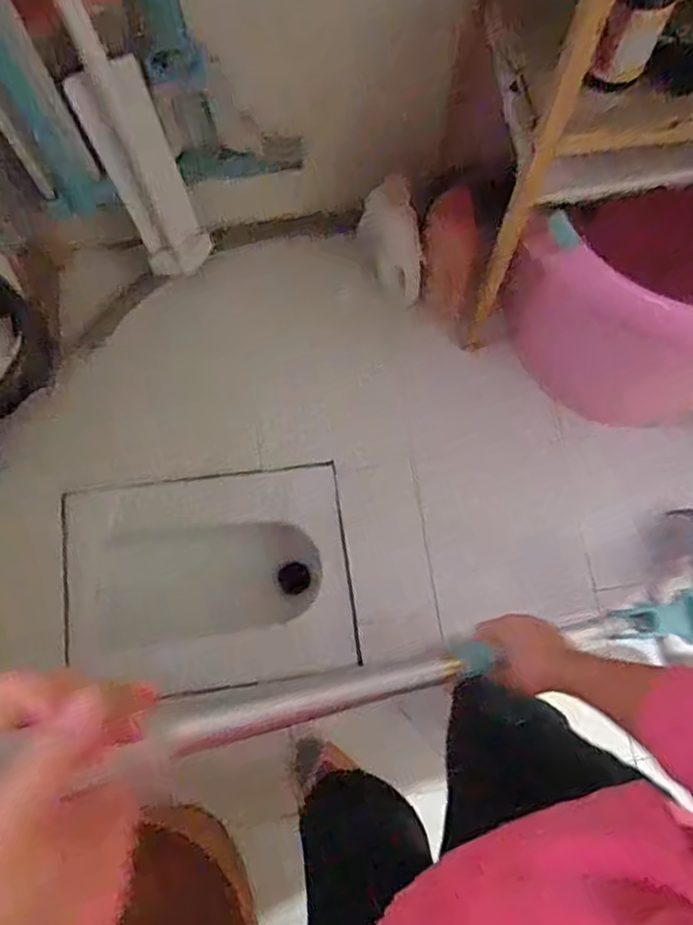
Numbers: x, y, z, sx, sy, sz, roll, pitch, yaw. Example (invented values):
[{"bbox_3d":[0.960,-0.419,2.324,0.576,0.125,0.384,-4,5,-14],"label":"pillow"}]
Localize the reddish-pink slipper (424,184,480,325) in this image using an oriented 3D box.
[{"bbox_3d":[0.217,-0.417,1.283,0.102,0.258,0.075,15,46,24],"label":"reddish-pink slipper"}]

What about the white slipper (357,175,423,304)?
[{"bbox_3d":[0.089,-0.427,1.281,0.100,0.249,0.059,-18,38,-4],"label":"white slipper"}]

